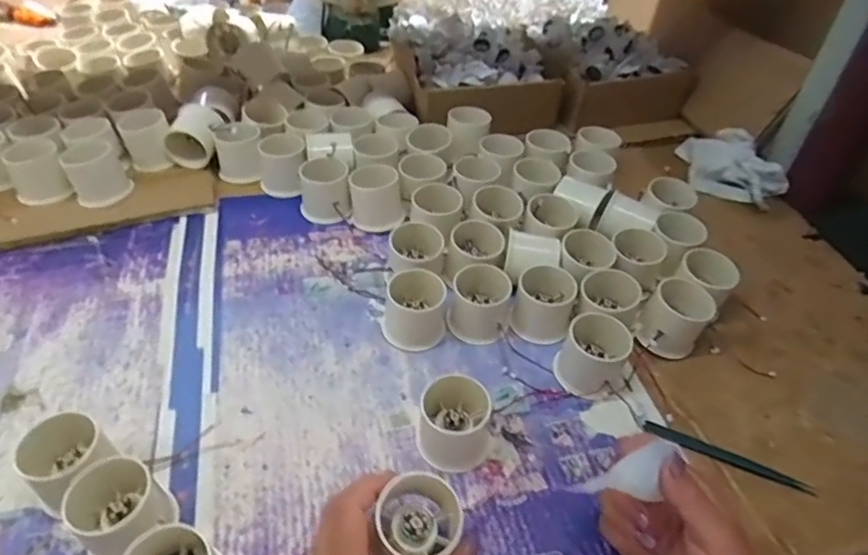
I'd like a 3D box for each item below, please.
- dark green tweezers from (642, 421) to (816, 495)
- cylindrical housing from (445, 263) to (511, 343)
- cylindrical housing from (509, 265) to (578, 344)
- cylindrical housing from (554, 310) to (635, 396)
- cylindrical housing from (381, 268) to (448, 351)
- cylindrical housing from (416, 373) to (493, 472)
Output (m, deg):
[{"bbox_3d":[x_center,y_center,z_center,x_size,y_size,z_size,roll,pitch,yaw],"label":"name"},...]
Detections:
[{"bbox_3d":[0.226,0.138,0.446,0.123,0.006,0.011,21,46,16],"label":"dark green tweezers"},{"bbox_3d":[0.041,0.023,0.516,0.052,0.047,0.050,3,44,-3],"label":"cylindrical housing"},{"bbox_3d":[0.098,0.022,0.517,0.051,0.050,0.056,3,44,-3],"label":"cylindrical housing"},{"bbox_3d":[0.132,0.064,0.479,0.049,0.045,0.049,3,44,-3],"label":"cylindrical housing"},{"bbox_3d":[-0.017,0.027,0.507,0.056,0.044,0.059,3,44,-3],"label":"cylindrical housing"},{"bbox_3d":[0.016,0.110,0.438,0.056,0.044,0.058,3,44,-3],"label":"cylindrical housing"}]

